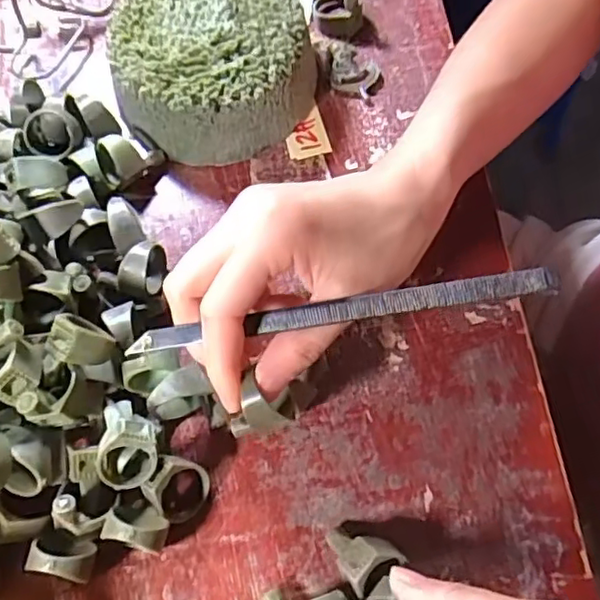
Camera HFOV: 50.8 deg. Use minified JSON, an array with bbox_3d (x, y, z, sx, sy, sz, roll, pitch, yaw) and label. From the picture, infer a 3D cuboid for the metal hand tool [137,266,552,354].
[{"bbox_3d":[0.011,0.005,0.242,0.164,0.005,0.009,-9,69,12],"label":"metal hand tool"}]

